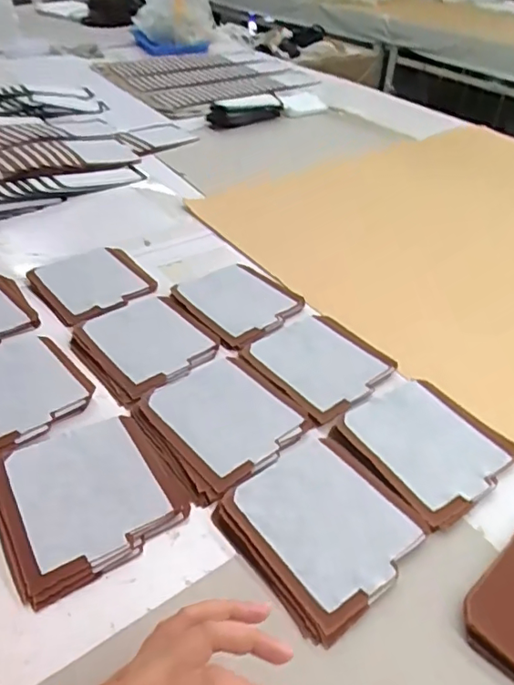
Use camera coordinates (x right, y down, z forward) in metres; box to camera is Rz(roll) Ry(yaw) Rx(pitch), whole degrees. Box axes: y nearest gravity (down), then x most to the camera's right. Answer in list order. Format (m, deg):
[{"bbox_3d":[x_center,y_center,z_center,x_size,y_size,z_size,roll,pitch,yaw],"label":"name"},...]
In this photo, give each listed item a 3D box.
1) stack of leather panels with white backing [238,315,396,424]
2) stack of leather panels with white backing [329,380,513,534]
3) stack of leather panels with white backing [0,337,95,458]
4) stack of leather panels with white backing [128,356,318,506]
[{"bbox_3d":[0.069,0.021,0.611,0.130,0.019,0.143,-26,47,-31],"label":"stack of leather panels with white backing"},{"bbox_3d":[0.158,0.093,0.512,0.137,0.010,0.137,-26,47,-31],"label":"stack of leather panels with white backing"},{"bbox_3d":[-0.249,0.049,0.541,0.138,0.011,0.148,-26,47,-31],"label":"stack of leather panels with white backing"},{"bbox_3d":[-0.039,0.074,0.530,0.137,0.010,0.143,-29,49,-33],"label":"stack of leather panels with white backing"}]

